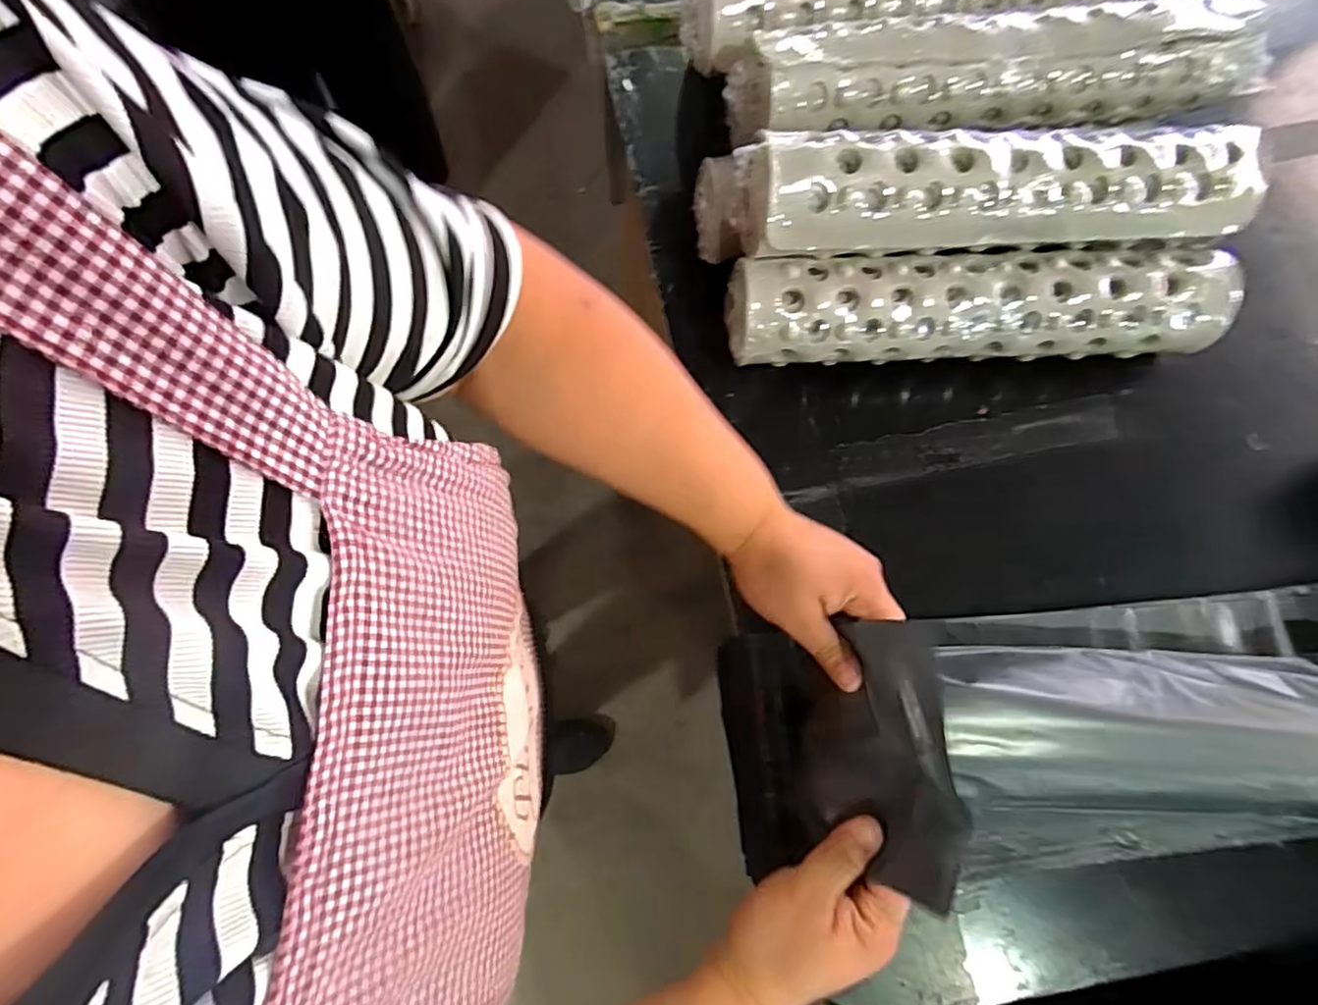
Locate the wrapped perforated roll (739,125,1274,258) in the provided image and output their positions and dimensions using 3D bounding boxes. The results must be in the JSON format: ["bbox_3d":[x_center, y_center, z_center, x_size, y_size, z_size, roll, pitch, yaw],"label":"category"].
[{"bbox_3d":[0.266,-0.246,0.490,0.410,0.064,0.083,-4,74,-3],"label":"wrapped perforated roll"}]

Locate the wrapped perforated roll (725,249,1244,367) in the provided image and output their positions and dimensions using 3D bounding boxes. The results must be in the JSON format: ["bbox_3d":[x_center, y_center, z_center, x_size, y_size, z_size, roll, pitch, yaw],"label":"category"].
[{"bbox_3d":[0.262,-0.160,0.541,0.405,0.085,0.074,-2,74,-2],"label":"wrapped perforated roll"}]

